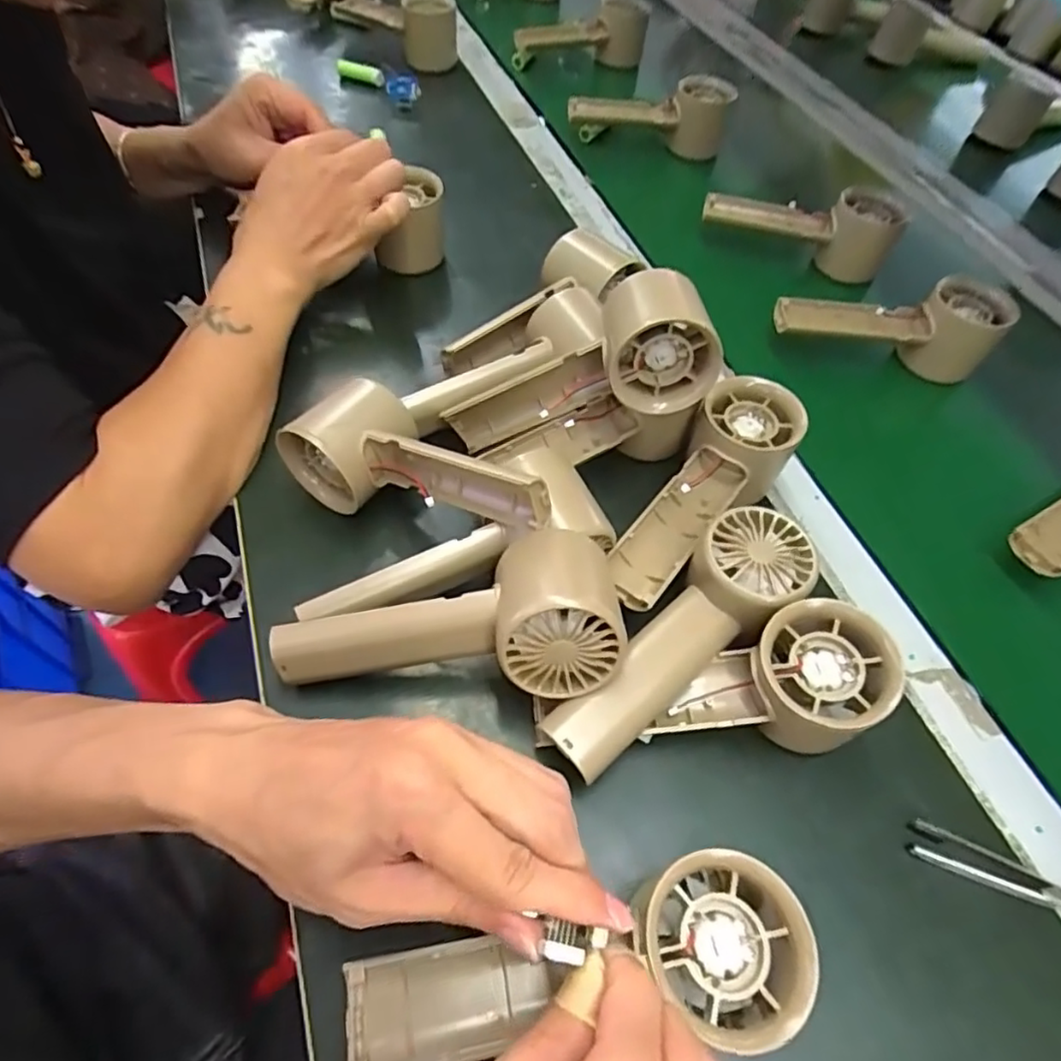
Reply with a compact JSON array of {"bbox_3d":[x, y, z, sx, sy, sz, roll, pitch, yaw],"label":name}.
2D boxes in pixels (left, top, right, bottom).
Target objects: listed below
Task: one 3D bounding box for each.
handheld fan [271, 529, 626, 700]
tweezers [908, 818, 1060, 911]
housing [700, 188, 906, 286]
[{"bbox_3d":[-0.039,0.041,0.285,0.156,0.049,0.071,-11,58,6],"label":"handheld fan"},{"bbox_3d":[0.217,0.155,0.271,0.102,0.013,0.017,24,59,11],"label":"tweezers"},{"bbox_3d":[0.228,-0.264,0.538,0.153,0.057,0.042,18,58,8],"label":"housing"}]

